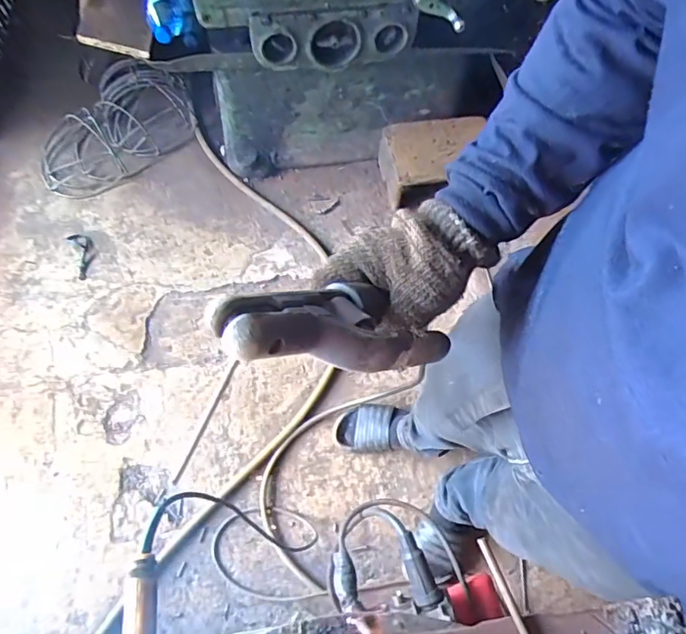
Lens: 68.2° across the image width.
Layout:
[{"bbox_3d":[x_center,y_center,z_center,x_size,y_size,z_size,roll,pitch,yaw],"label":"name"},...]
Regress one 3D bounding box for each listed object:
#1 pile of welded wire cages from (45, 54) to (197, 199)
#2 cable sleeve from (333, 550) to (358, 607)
[{"bbox_3d":[-0.653,-0.545,1.410,0.445,0.183,0.261,-37,72,-18],"label":"pile of welded wire cages"},{"bbox_3d":[0.002,0.391,0.760,0.035,0.031,0.088,-10,32,-5],"label":"cable sleeve"}]

